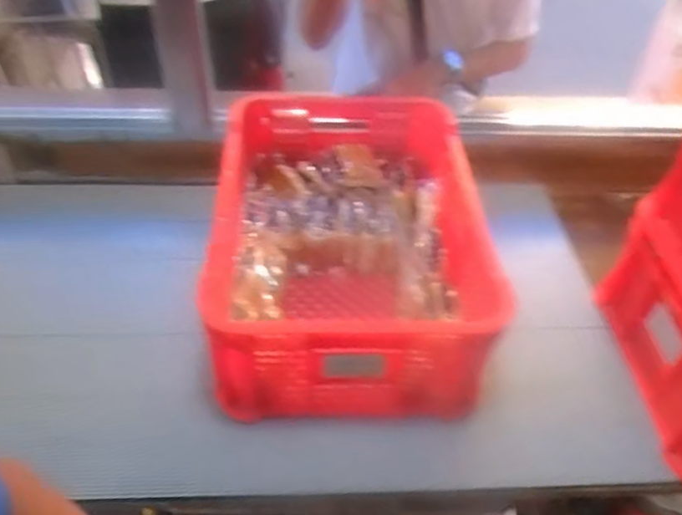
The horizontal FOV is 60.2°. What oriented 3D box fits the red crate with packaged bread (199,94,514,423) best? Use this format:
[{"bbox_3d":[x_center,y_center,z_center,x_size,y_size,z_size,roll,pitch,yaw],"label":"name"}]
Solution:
[{"bbox_3d":[0.007,-0.021,0.883,0.354,0.208,0.484,0,43,-2],"label":"red crate with packaged bread"}]

